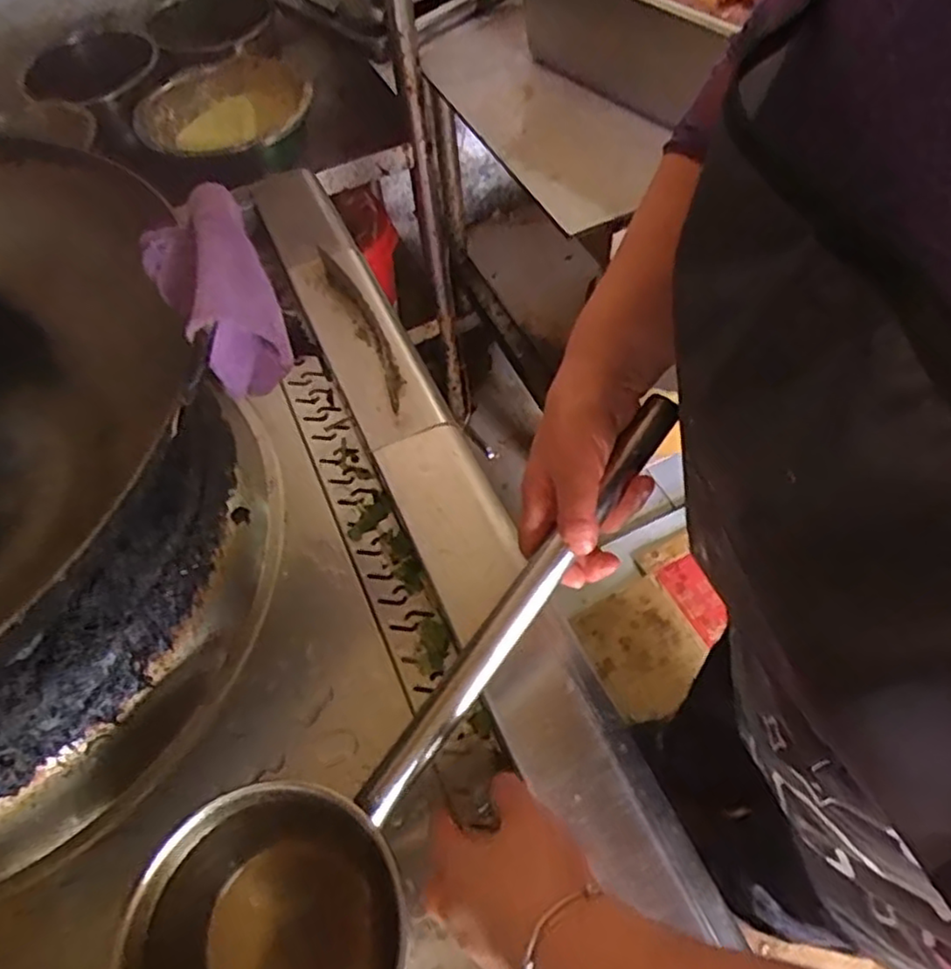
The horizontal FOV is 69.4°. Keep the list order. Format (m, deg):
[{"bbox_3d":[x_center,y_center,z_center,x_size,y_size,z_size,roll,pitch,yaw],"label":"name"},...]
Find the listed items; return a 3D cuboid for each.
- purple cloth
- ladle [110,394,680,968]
[{"bbox_3d":[-0.158,-0.115,0.433,0.065,0.096,0.106,-25,59,-11],"label":"purple cloth"},{"bbox_3d":[-0.016,0.138,0.414,0.151,0.108,0.454,36,86,24],"label":"ladle"}]

